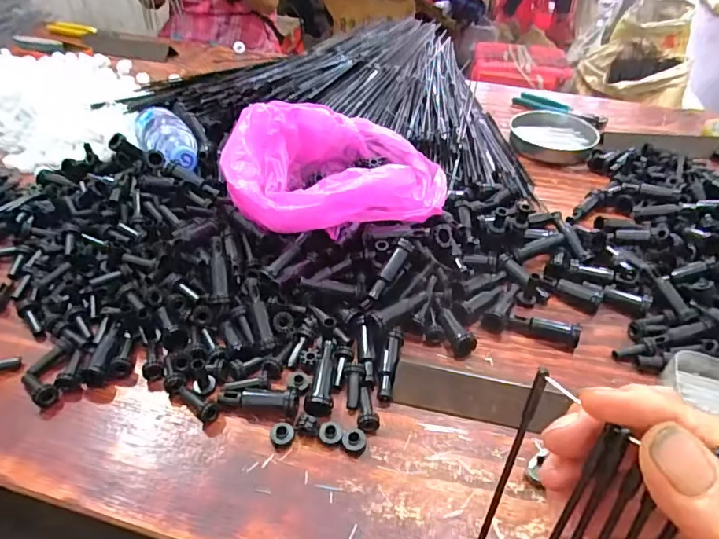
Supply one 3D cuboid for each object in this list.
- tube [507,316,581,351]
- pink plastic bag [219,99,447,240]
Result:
[{"bbox_3d":[0.180,0.059,0.489,0.067,0.021,0.017,13,43,11],"label":"tube"},{"bbox_3d":[-0.029,-0.113,0.561,0.232,0.097,0.189,-9,44,-14],"label":"pink plastic bag"}]

